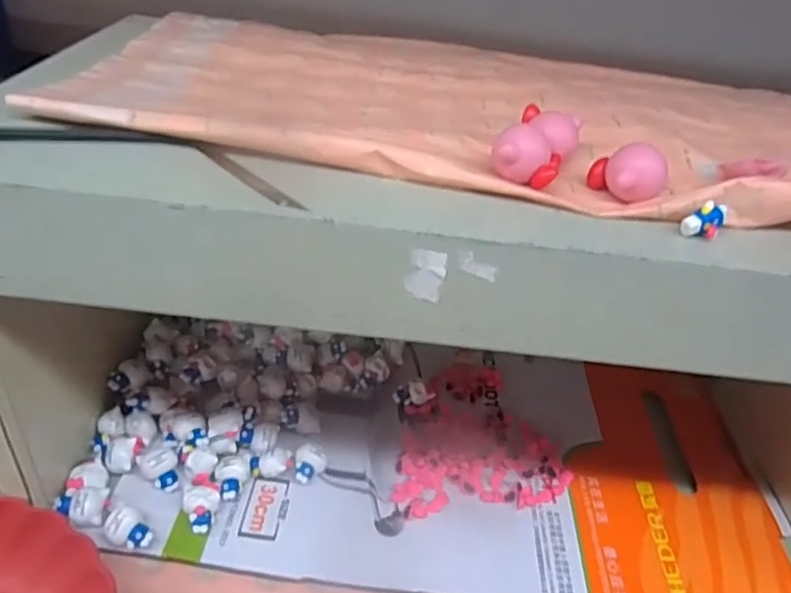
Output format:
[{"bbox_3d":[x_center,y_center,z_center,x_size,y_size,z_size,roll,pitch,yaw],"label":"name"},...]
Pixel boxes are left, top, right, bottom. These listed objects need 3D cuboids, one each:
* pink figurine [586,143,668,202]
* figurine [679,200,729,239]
[{"bbox_3d":[0.119,-0.064,0.309,0.028,0.024,0.027,-5,39,-16],"label":"pink figurine"},{"bbox_3d":[0.145,-0.035,0.287,0.016,0.017,0.012,30,43,27],"label":"figurine"}]

